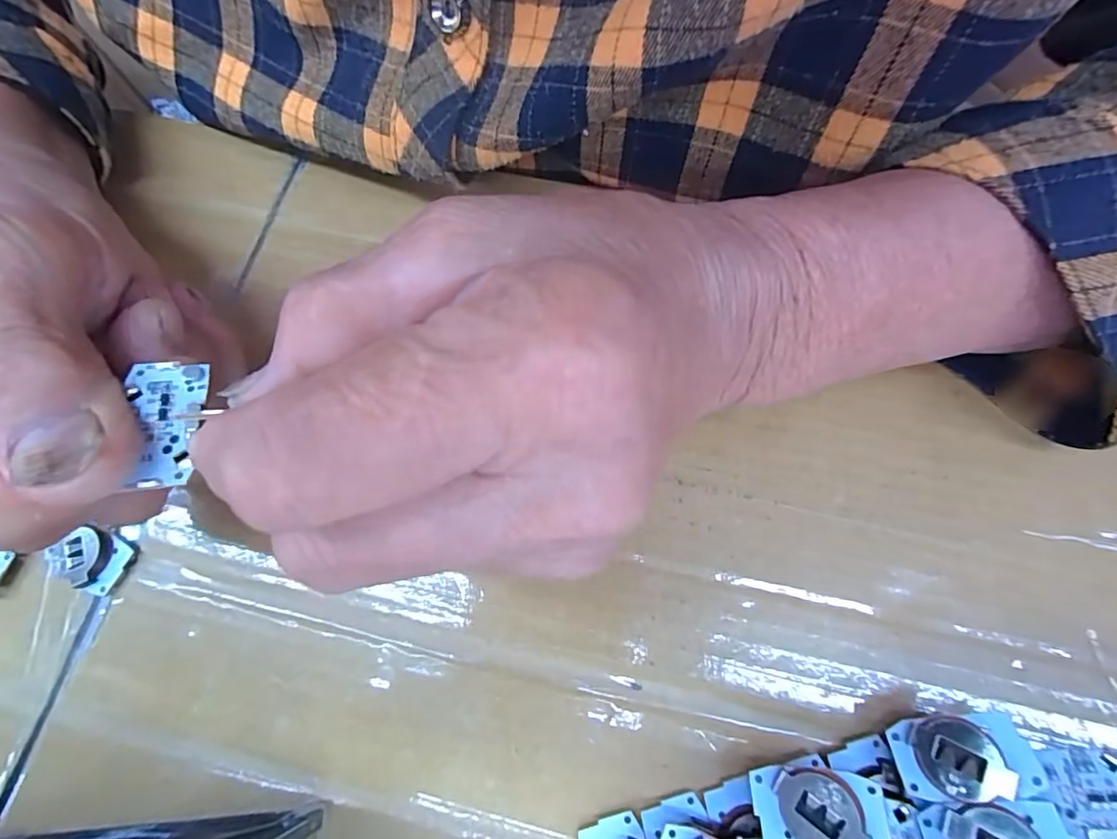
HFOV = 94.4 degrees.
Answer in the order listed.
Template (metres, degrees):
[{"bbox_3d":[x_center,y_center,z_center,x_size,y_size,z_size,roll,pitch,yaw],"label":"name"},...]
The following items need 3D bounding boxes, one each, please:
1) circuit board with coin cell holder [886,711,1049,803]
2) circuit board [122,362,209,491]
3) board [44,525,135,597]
[{"bbox_3d":[0.102,0.085,0.131,0.029,0.005,0.018,-19,45,18],"label":"circuit board with coin cell holder"},{"bbox_3d":[-0.086,0.000,0.114,0.015,0.004,0.029,-16,69,-4],"label":"circuit board"},{"bbox_3d":[-0.156,0.046,0.171,0.024,0.007,0.018,21,71,10],"label":"board"}]

